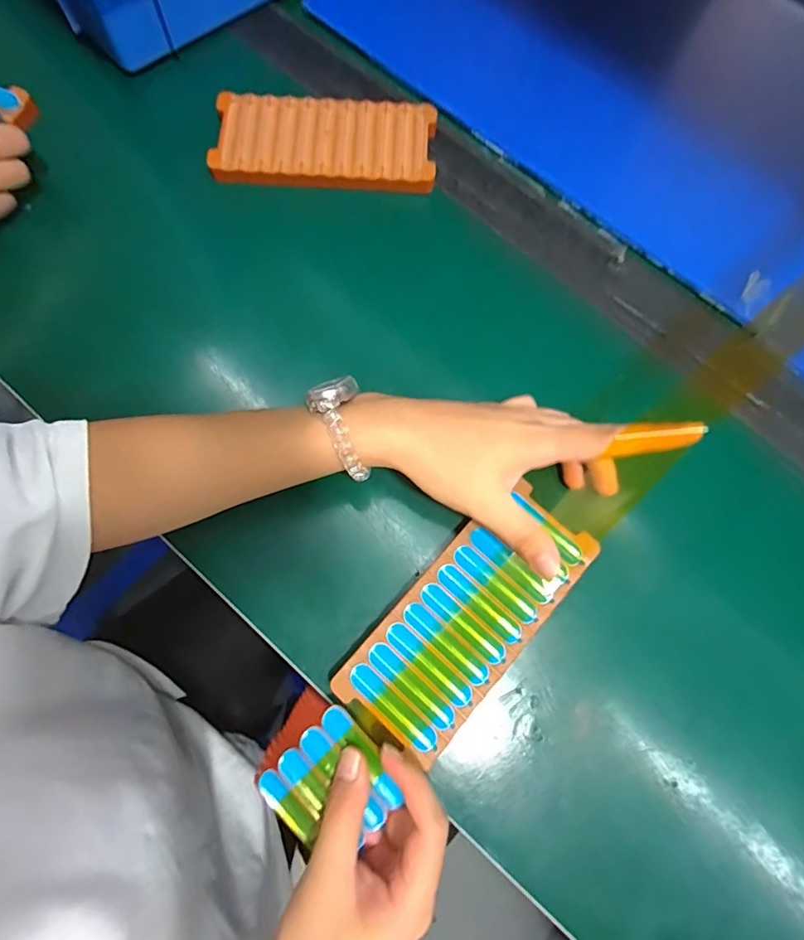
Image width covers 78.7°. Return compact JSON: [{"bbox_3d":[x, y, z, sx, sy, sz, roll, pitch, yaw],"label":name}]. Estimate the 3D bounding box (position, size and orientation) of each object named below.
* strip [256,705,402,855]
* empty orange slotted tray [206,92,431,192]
[{"bbox_3d":[-0.039,0.175,0.271,0.059,0.009,0.061,-43,79,-11],"label":"strip"},{"bbox_3d":[-0.061,-0.263,0.393,0.171,0.016,0.077,2,74,-2],"label":"empty orange slotted tray"}]

